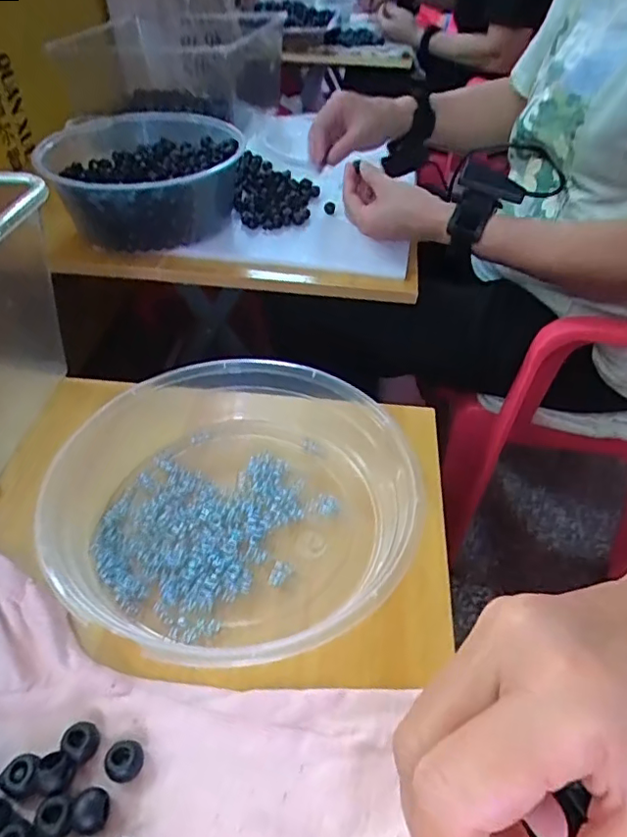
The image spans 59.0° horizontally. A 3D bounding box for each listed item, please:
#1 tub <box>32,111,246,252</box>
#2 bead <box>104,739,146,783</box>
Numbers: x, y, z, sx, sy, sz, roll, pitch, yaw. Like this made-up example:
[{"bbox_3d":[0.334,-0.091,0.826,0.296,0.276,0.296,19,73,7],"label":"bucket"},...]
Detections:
[{"bbox_3d":[-0.194,-0.298,0.678,0.204,0.081,0.229,-1,44,-4],"label":"tub"},{"bbox_3d":[-0.081,0.147,0.237,0.015,0.009,0.015,2,46,-2],"label":"bead"}]

